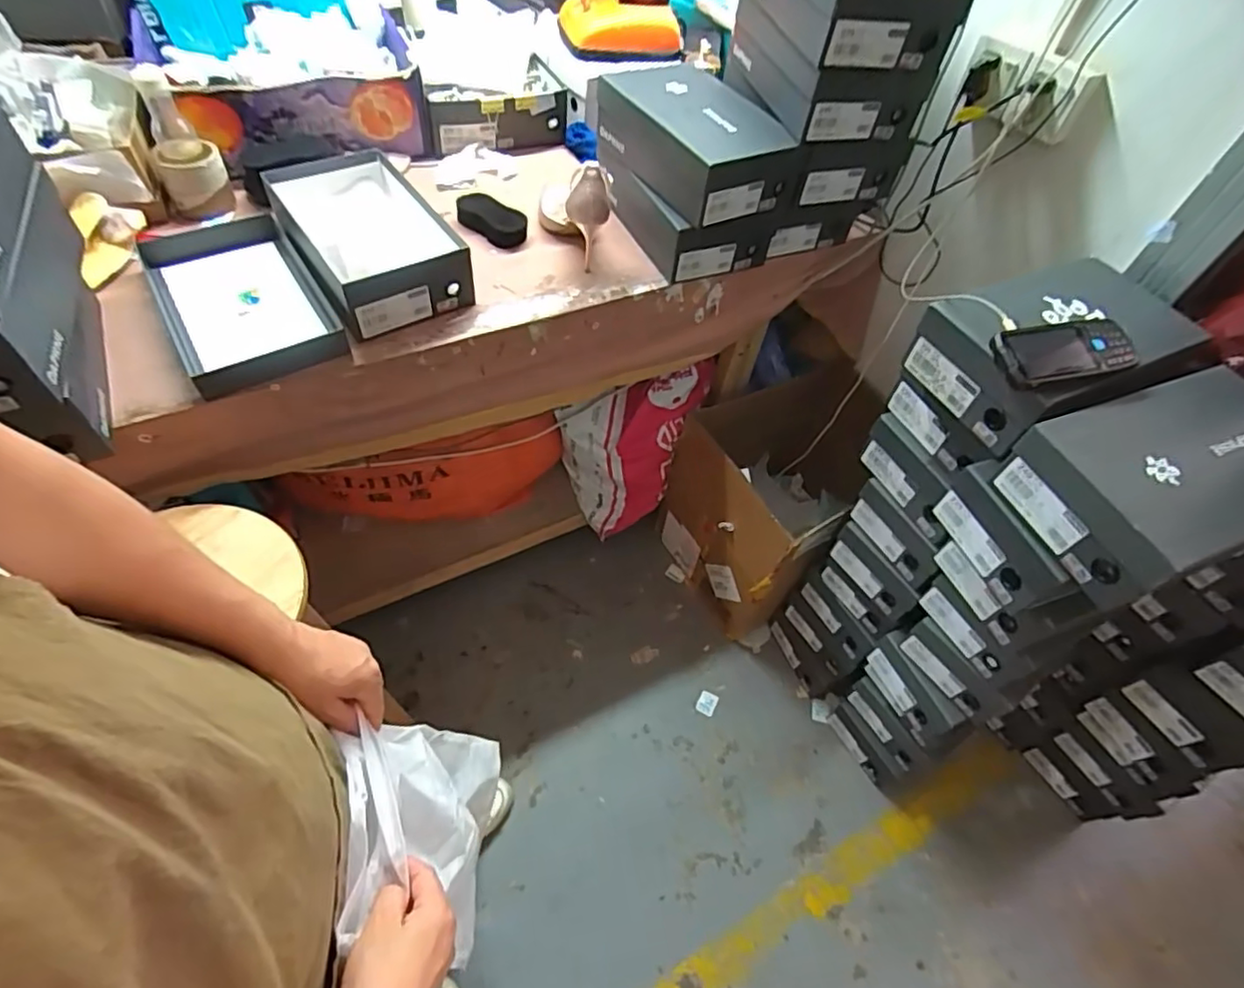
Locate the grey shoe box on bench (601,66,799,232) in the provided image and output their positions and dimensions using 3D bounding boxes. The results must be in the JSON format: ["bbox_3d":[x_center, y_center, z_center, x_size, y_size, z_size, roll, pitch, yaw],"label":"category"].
[{"bbox_3d":[0.101,-0.555,0.973,0.179,0.106,0.320,-19,59,-19],"label":"grey shoe box on bench"}]

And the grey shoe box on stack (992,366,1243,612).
[{"bbox_3d":[0.592,-0.015,0.674,0.301,0.095,0.180,-15,58,-17],"label":"grey shoe box on stack"}]

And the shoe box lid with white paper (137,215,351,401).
[{"bbox_3d":[-0.523,-0.268,0.854,0.188,0.042,0.303,-27,62,-23],"label":"shoe box lid with white paper"}]

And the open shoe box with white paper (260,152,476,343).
[{"bbox_3d":[-0.360,-0.363,0.912,0.200,0.107,0.292,-25,61,-22],"label":"open shoe box with white paper"}]

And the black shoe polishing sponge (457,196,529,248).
[{"bbox_3d":[-0.215,-0.449,1.031,0.125,0.034,0.074,38,59,19],"label":"black shoe polishing sponge"}]

